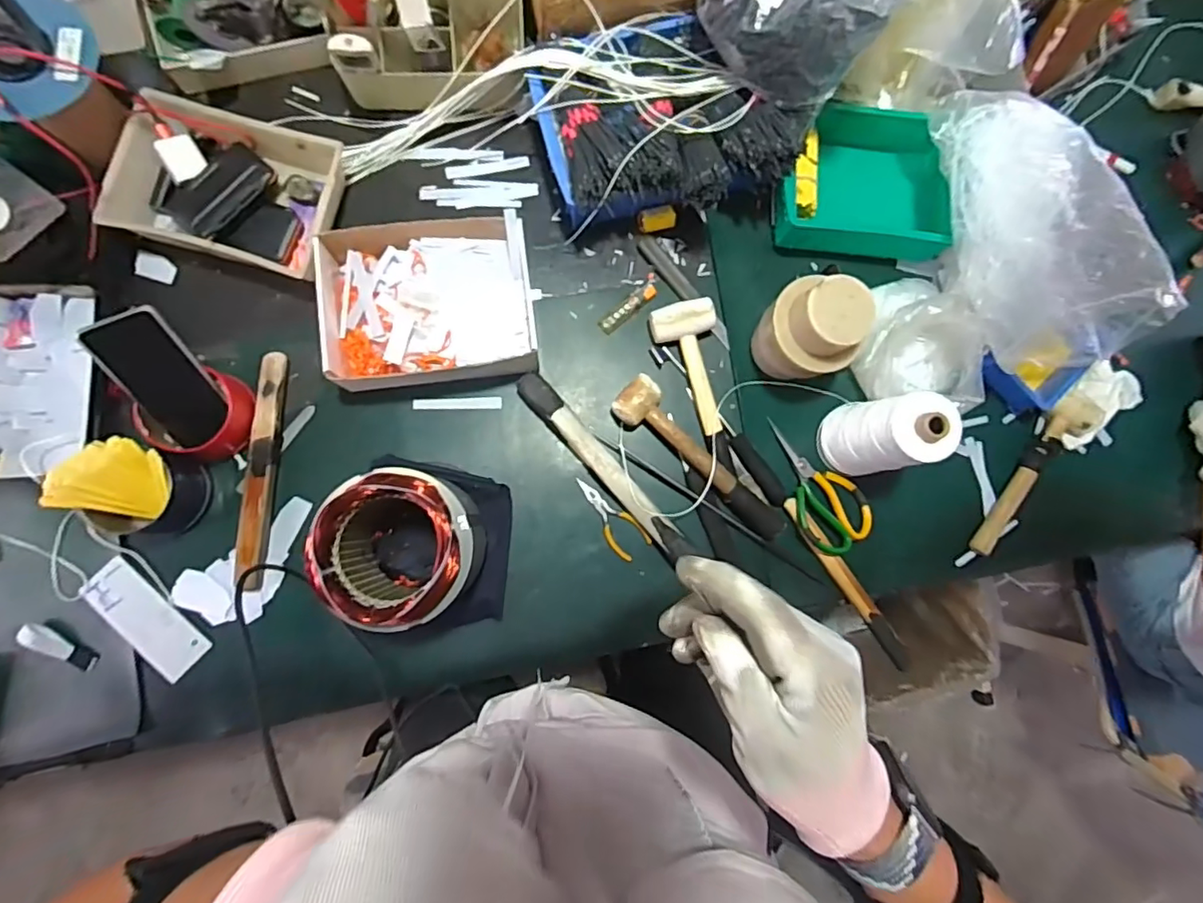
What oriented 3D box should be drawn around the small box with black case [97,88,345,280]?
[{"bbox_3d":[-0.439,-0.314,0.691,0.250,0.062,0.171,16,84,-3],"label":"small box with black case"}]

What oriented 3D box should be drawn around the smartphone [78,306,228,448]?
[{"bbox_3d":[-0.474,-0.076,0.618,0.077,0.013,0.151,-24,129,-6],"label":"smartphone"}]

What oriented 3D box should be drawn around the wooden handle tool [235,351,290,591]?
[{"bbox_3d":[-0.403,0.020,0.675,0.029,0.024,0.275,4,82,-4],"label":"wooden handle tool"}]

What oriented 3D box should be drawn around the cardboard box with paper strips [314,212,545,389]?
[{"bbox_3d":[-0.205,-0.178,0.693,0.239,0.077,0.190,-4,85,-5],"label":"cardboard box with paper strips"}]

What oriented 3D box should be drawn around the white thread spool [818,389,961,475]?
[{"bbox_3d":[0.331,-0.022,0.668,0.071,0.164,0.091,-4,85,-5],"label":"white thread spool"}]

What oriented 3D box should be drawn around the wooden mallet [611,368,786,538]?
[{"bbox_3d":[0.127,0.009,0.712,0.258,0.037,0.057,41,83,0],"label":"wooden mallet"}]

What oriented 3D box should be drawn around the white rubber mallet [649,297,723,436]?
[{"bbox_3d":[0.117,-0.105,0.723,0.079,0.046,0.170,-12,86,-6],"label":"white rubber mallet"}]

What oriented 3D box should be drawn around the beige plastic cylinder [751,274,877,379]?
[{"bbox_3d":[0.245,-0.141,0.681,0.092,0.160,0.112,-35,89,-7],"label":"beige plastic cylinder"}]

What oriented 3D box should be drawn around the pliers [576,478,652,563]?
[{"bbox_3d":[0.009,0.084,0.719,0.044,0.015,0.117,-42,89,-7],"label":"pliers"}]

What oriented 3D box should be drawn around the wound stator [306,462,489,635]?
[{"bbox_3d":[-0.204,0.101,0.606,0.140,0.172,0.147,0,85,-5],"label":"wound stator"}]

